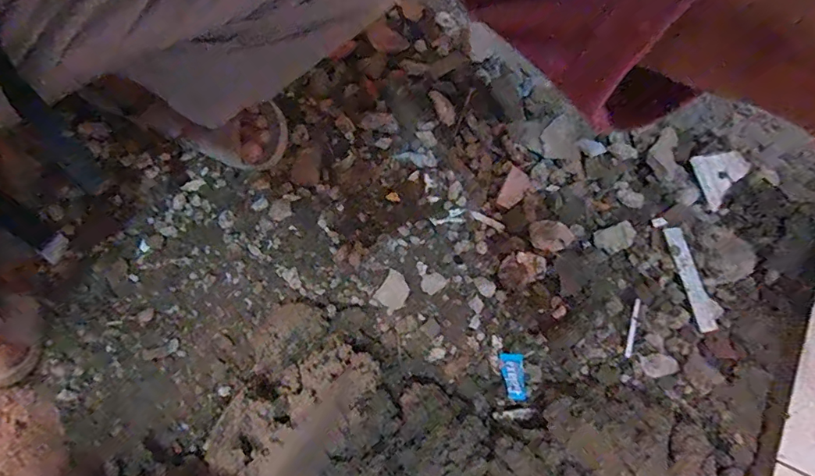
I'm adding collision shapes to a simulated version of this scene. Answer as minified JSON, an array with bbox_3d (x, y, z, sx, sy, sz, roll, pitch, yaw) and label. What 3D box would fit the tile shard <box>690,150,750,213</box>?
[{"bbox_3d":[0.392,-0.075,0.582,0.064,0.017,0.066,-16,73,-6],"label":"tile shard"}]

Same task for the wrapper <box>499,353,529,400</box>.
[{"bbox_3d":[0.117,0.148,0.501,0.028,0.008,0.049,-9,72,-4],"label":"wrapper"}]

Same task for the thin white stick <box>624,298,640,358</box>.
[{"bbox_3d":[0.249,0.100,0.517,0.007,0.004,0.065,12,85,3],"label":"thin white stick"}]

